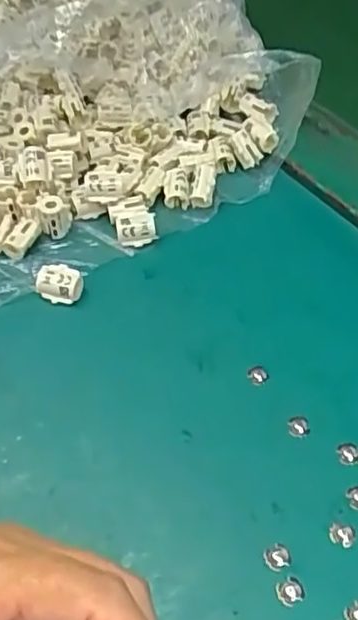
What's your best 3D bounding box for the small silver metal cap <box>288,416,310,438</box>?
[{"bbox_3d":[0.056,0.054,0.303,0.009,0.004,0.010,-8,53,-2],"label":"small silver metal cap"}]

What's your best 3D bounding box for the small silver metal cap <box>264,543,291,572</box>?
[{"bbox_3d":[0.040,0.100,0.266,0.010,0.004,0.009,-31,57,-18],"label":"small silver metal cap"}]

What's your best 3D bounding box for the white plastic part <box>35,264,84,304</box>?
[{"bbox_3d":[-0.064,-0.014,0.348,0.025,0.015,0.015,19,56,18],"label":"white plastic part"}]

